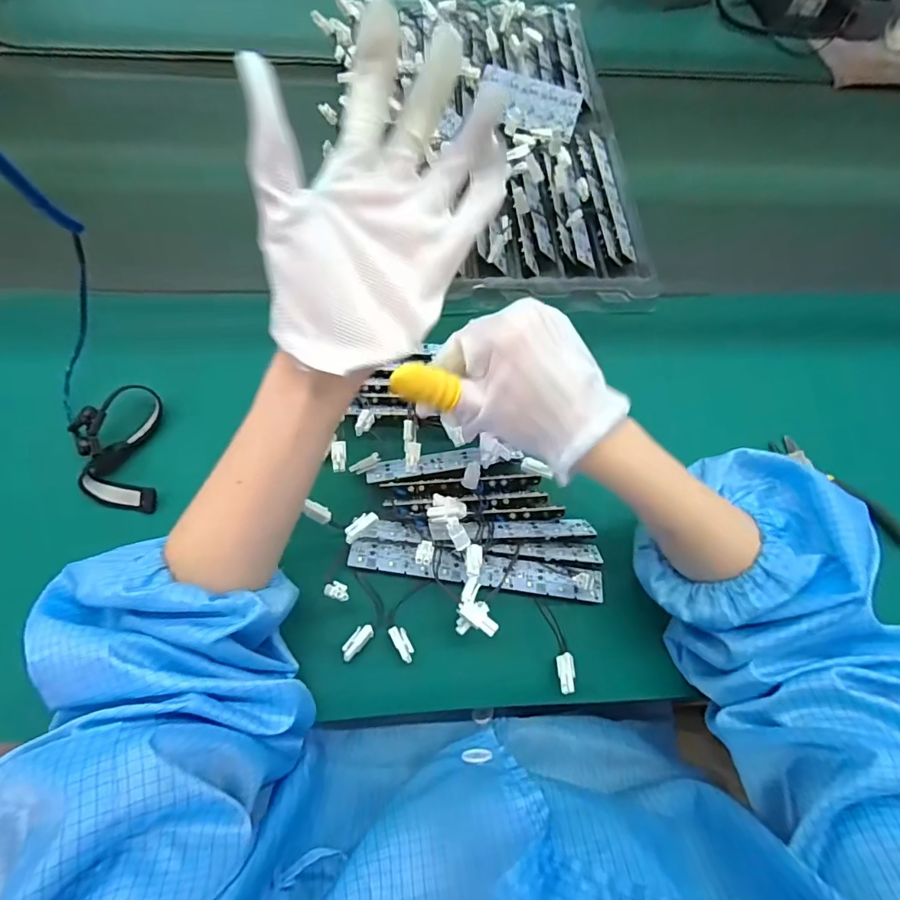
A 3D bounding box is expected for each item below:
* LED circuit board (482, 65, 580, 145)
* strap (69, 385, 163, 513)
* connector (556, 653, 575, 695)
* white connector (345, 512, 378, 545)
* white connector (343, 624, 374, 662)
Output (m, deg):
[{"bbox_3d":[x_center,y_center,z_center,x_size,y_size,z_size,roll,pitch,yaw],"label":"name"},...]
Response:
[{"bbox_3d":[0.094,-0.413,0.574,0.123,0.007,0.064,24,85,3],"label":"LED circuit board"},{"bbox_3d":[-0.268,-0.001,0.386,0.062,0.036,0.102,-8,66,-7],"label":"strap"},{"bbox_3d":[0.082,0.157,0.342,0.011,0.007,0.027,5,51,-1],"label":"connector"},{"bbox_3d":[-0.060,0.050,0.321,0.010,0.004,0.027,41,54,14],"label":"white connector"},{"bbox_3d":[-0.065,0.134,0.339,0.011,0.006,0.028,35,50,12],"label":"white connector"}]

